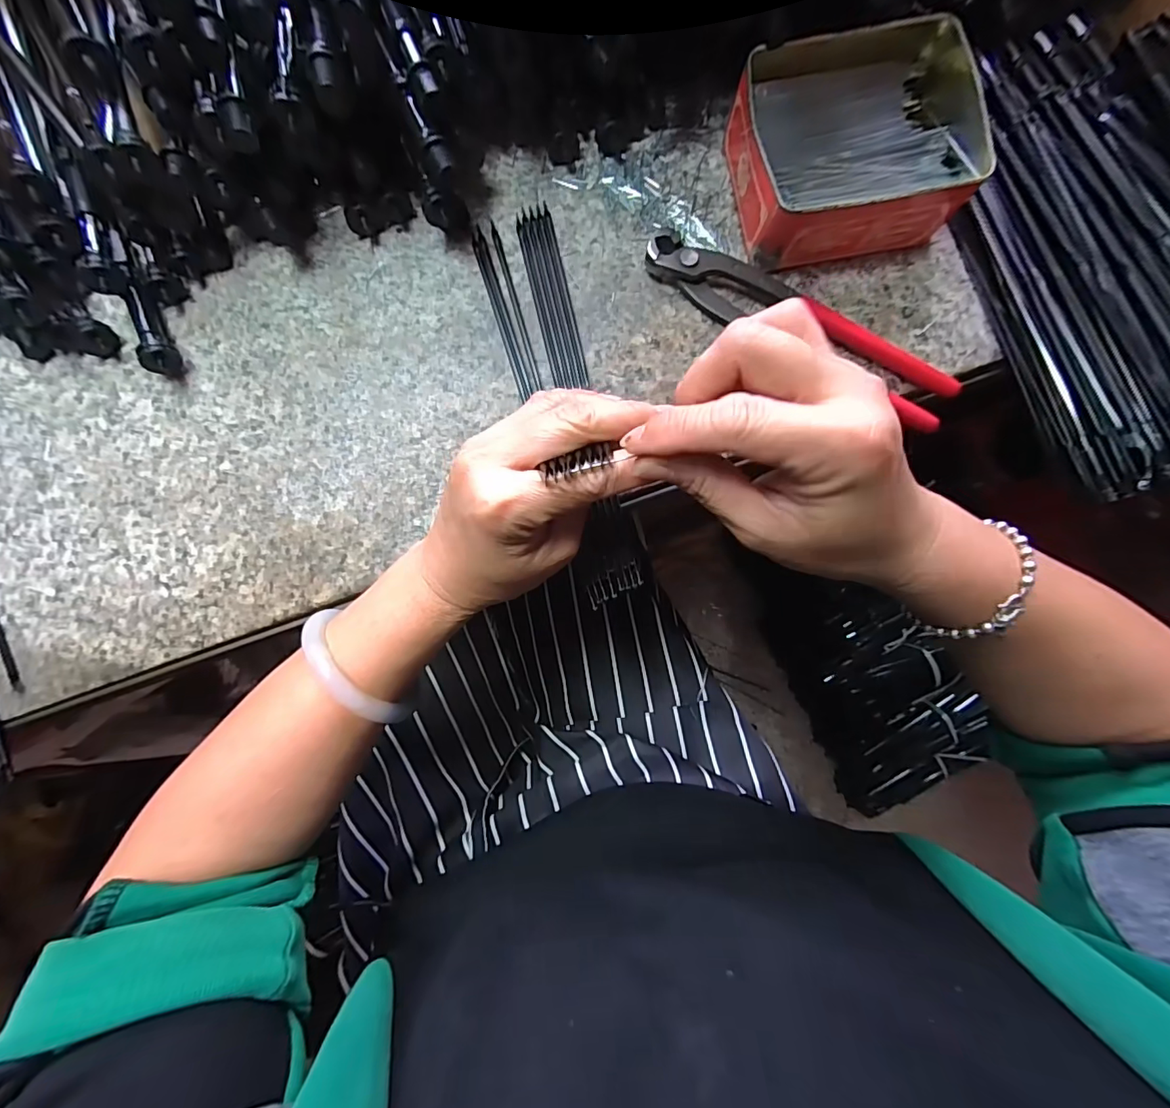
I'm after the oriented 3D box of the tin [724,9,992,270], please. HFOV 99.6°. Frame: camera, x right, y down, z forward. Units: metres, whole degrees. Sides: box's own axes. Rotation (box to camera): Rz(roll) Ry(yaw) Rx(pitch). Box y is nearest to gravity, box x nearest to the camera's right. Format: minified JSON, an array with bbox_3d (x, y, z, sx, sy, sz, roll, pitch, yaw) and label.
[{"bbox_3d":[0.154,-0.234,0.282,0.143,0.047,0.109,-14,86,-2],"label":"tin"}]

